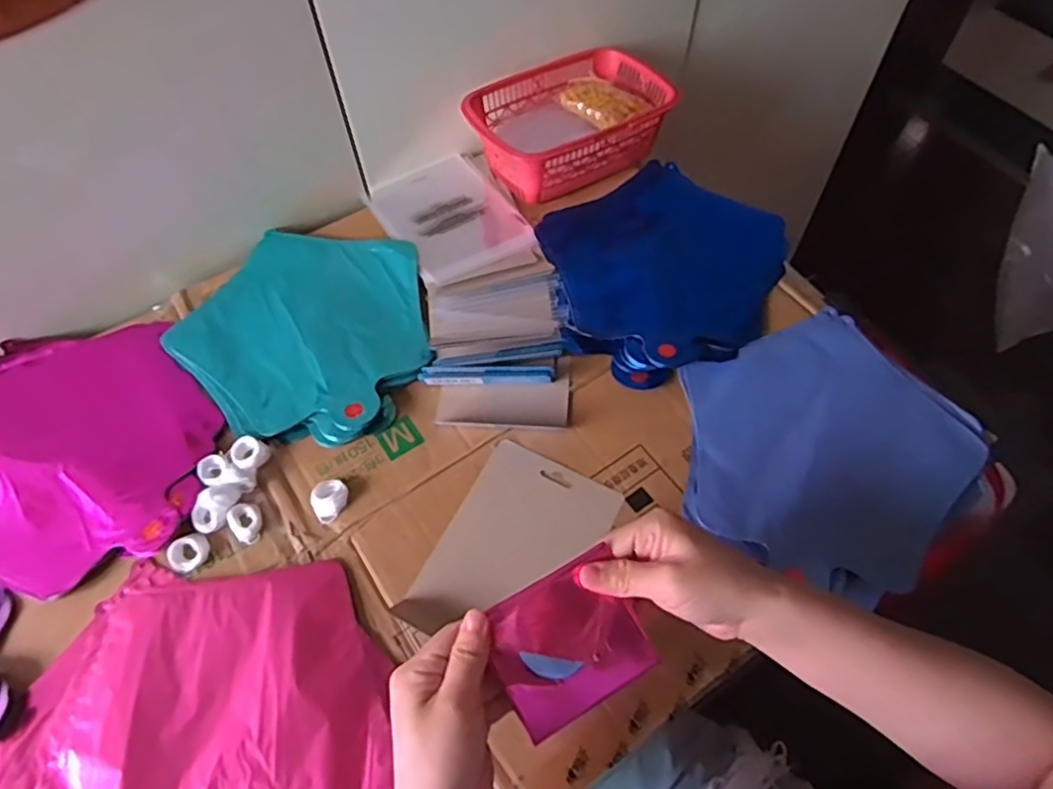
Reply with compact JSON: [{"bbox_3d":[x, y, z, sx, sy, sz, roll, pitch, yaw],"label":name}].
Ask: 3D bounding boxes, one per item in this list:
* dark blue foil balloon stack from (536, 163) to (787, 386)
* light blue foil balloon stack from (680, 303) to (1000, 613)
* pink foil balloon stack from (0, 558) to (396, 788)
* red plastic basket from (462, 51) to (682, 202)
[{"bbox_3d":[0.135,-0.130,0.640,0.241,0.021,0.235,-20,59,-10],"label":"dark blue foil balloon stack"},{"bbox_3d":[0.244,0.038,0.543,0.219,0.015,0.239,37,66,22],"label":"light blue foil balloon stack"},{"bbox_3d":[-0.223,0.238,0.423,0.260,0.004,0.249,-3,58,0],"label":"pink foil balloon stack"},{"bbox_3d":[0.045,-0.300,0.714,0.215,0.061,0.142,-26,61,-14],"label":"red plastic basket"}]

